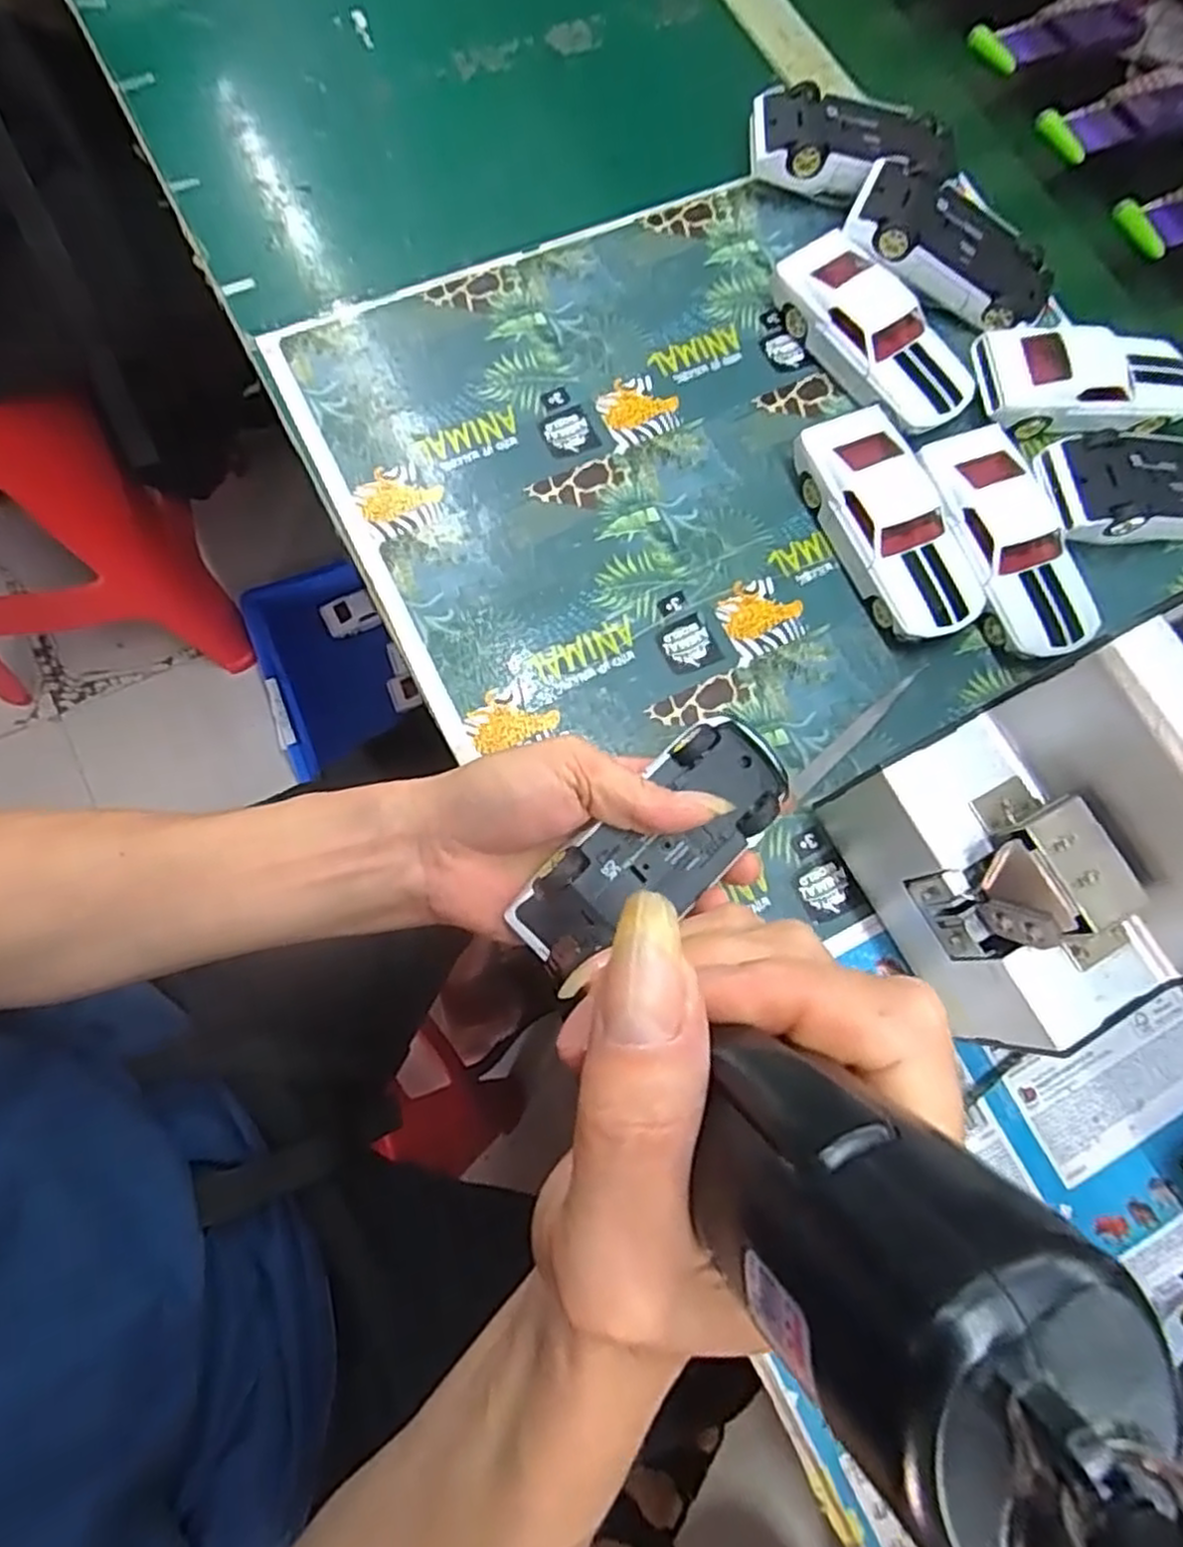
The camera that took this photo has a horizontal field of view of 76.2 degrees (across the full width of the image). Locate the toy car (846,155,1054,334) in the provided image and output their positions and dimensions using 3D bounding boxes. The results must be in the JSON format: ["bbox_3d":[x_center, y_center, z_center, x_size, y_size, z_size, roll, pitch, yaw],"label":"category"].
[{"bbox_3d":[0.209,-0.302,0.434,0.122,0.028,0.056,27,74,2],"label":"toy car"}]

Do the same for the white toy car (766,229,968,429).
[{"bbox_3d":[0.159,-0.244,0.423,0.051,0.033,0.123,-38,82,-14],"label":"white toy car"}]

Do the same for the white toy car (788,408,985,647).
[{"bbox_3d":[0.156,-0.128,0.394,0.051,0.033,0.125,-27,80,-12],"label":"white toy car"}]

